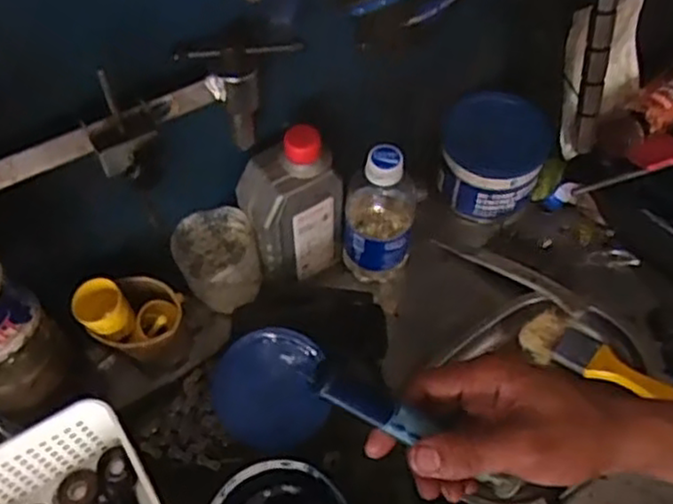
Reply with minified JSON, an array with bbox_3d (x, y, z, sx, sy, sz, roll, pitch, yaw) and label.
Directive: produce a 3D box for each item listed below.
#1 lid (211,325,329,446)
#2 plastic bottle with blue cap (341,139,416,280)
[{"bbox_3d":[-0.054,0.117,0.607,0.096,0.028,0.097,0,95,3],"label":"lid"},{"bbox_3d":[0.037,-0.035,0.643,0.061,0.156,0.054,6,57,6],"label":"plastic bottle with blue cap"}]

